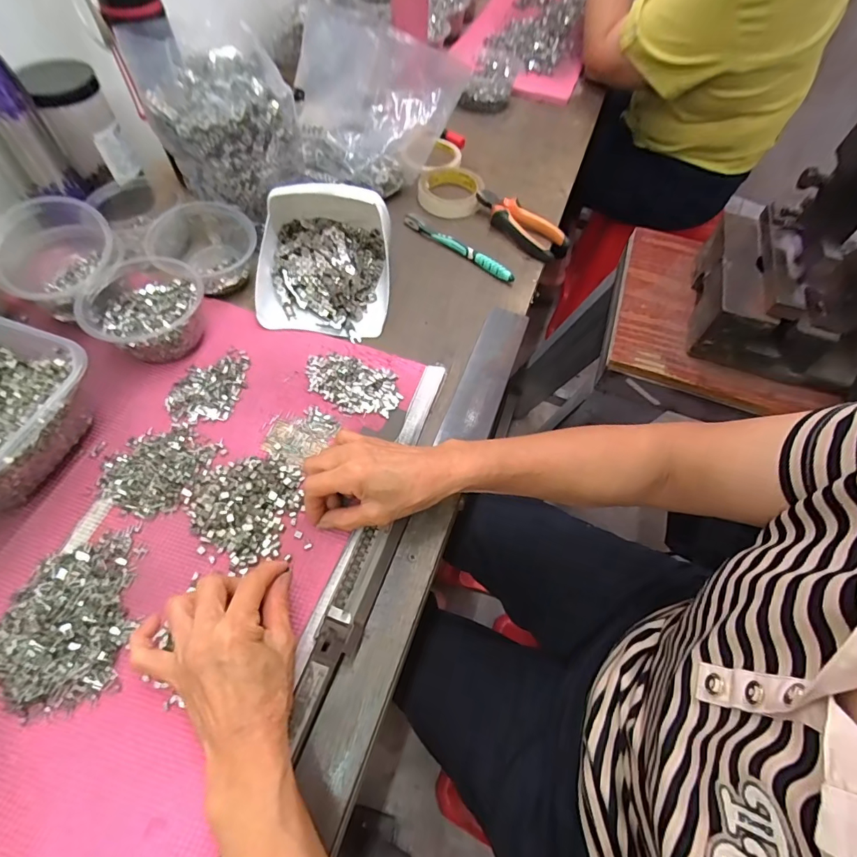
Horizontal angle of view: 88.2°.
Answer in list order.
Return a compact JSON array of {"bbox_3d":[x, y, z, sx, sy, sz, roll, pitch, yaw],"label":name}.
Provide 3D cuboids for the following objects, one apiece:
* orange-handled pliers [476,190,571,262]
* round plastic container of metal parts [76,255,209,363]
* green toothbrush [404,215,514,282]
[{"bbox_3d":[0.128,-0.288,0.622,0.055,0.032,0.149,-37,67,-22],"label":"orange-handled pliers"},{"bbox_3d":[-0.303,-0.127,0.473,0.121,0.058,0.112,1,59,-2],"label":"round plastic container of metal parts"},{"bbox_3d":[0.039,-0.246,0.600,0.182,0.020,0.014,37,64,18],"label":"green toothbrush"}]

